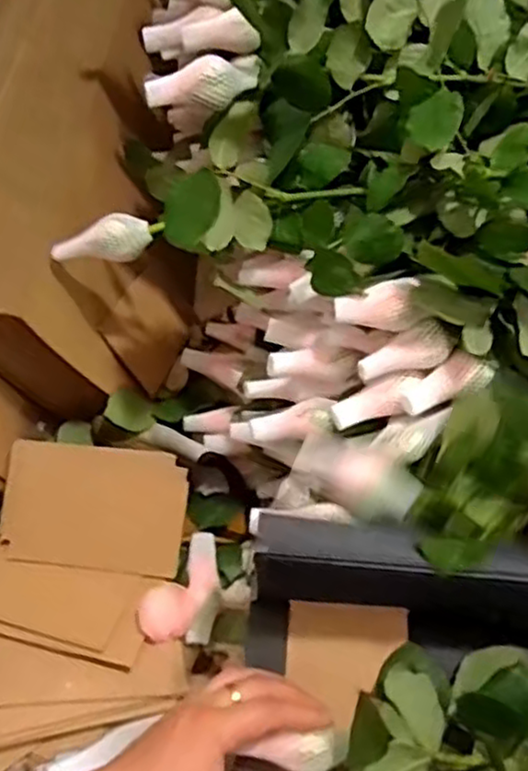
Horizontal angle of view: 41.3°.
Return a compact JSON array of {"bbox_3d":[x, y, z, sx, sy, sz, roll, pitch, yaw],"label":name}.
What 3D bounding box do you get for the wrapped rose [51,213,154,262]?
[{"bbox_3d":[-0.128,-0.111,0.539,0.083,0.033,0.024,-8,56,19],"label":"wrapped rose"}]

